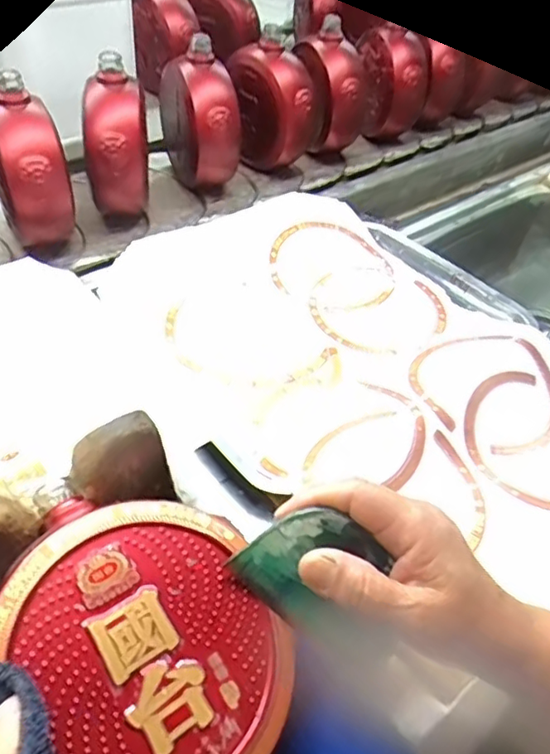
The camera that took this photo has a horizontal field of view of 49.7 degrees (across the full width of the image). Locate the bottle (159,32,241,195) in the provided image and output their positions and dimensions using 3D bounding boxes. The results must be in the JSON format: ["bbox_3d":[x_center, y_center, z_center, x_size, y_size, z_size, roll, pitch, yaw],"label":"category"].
[{"bbox_3d":[-0.091,-0.308,0.696,0.054,0.146,0.129,-17,51,-22],"label":"bottle"}]

